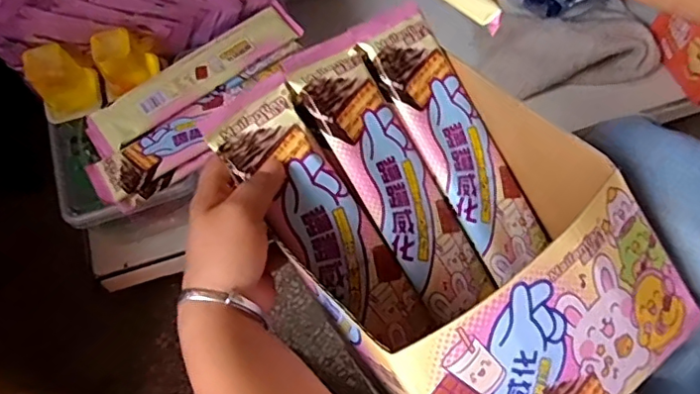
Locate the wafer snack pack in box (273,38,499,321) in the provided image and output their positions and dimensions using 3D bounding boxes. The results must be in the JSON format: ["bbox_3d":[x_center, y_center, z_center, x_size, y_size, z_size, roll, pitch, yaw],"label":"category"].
[{"bbox_3d":[0.031,-0.014,0.399,0.057,0.022,0.209,-32,94,-11],"label":"wafer snack pack in box"}]

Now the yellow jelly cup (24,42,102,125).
[{"bbox_3d":[-0.334,-0.134,0.664,0.064,0.079,0.053,-17,66,-5],"label":"yellow jelly cup"}]

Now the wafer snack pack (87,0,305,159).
[{"bbox_3d":[-0.182,-0.142,0.671,0.266,0.016,0.059,-36,69,-12],"label":"wafer snack pack"}]

